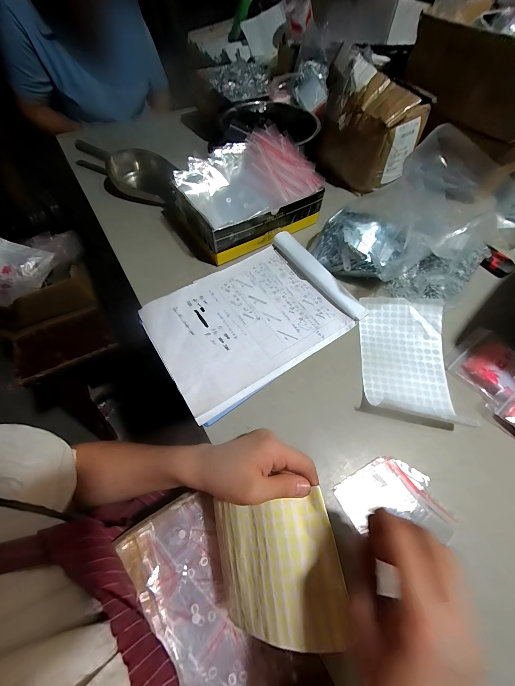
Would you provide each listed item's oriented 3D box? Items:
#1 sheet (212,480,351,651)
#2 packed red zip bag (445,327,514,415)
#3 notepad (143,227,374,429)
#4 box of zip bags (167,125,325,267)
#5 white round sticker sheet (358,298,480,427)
[{"bbox_3d":[0.015,0.231,0.265,0.145,0.012,0.114,-26,58,27],"label":"sheet"},{"bbox_3d":[0.346,0.035,0.382,0.106,0.024,0.093,-28,66,-16],"label":"packed red zip bag"},{"bbox_3d":[-0.012,-0.048,0.412,0.301,0.029,0.219,-31,67,-17],"label":"notepad"},{"bbox_3d":[-0.034,-0.293,0.503,0.259,0.100,0.214,-33,67,-18],"label":"box of zip bags"},{"bbox_3d":[0.228,0.017,0.390,0.127,0.042,0.203,6,61,2],"label":"white round sticker sheet"}]

